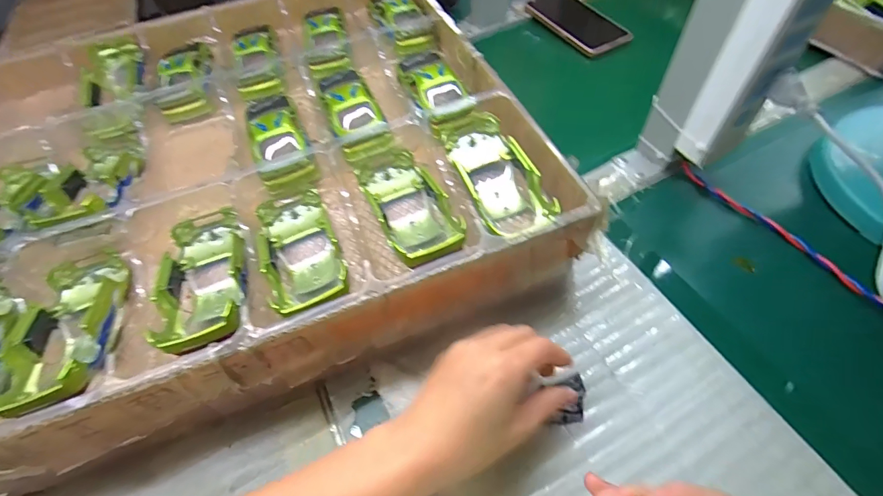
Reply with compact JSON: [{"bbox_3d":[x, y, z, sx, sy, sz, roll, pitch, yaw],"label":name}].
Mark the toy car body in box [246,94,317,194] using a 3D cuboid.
[{"bbox_3d":[-0.153,-0.102,0.384,0.045,0.032,0.121,-24,57,-12],"label":"toy car body in box"}]

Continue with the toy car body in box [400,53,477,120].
[{"bbox_3d":[-0.009,-0.163,0.401,0.046,0.023,0.115,-22,57,-10],"label":"toy car body in box"}]

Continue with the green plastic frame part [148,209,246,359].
[{"bbox_3d":[-0.172,0.024,0.303,0.061,0.038,0.138,-24,41,-11],"label":"green plastic frame part"}]

